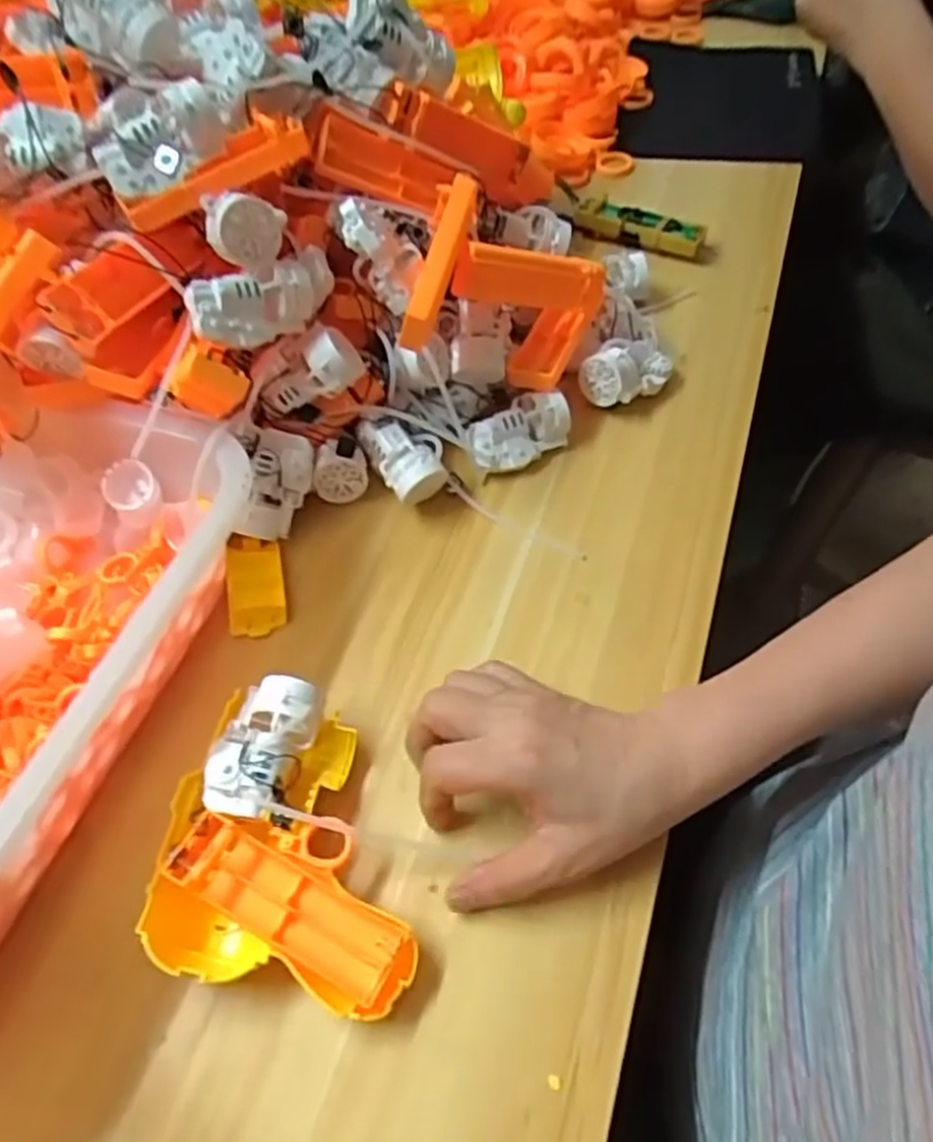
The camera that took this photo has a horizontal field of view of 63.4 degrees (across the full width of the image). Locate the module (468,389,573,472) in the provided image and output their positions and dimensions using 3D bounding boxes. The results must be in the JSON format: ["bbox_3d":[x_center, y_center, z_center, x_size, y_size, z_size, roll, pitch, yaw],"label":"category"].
[{"bbox_3d":[0.033,-0.092,0.503,0.070,0.036,0.036,-28,57,-14],"label":"module"}]

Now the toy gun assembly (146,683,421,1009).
[{"bbox_3d":[-0.080,0.124,0.357,0.114,0.046,0.134,2,55,6],"label":"toy gun assembly"}]

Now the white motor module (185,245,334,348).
[{"bbox_3d":[-0.114,-0.156,0.434,0.031,0.037,0.095,35,51,26],"label":"white motor module"}]

